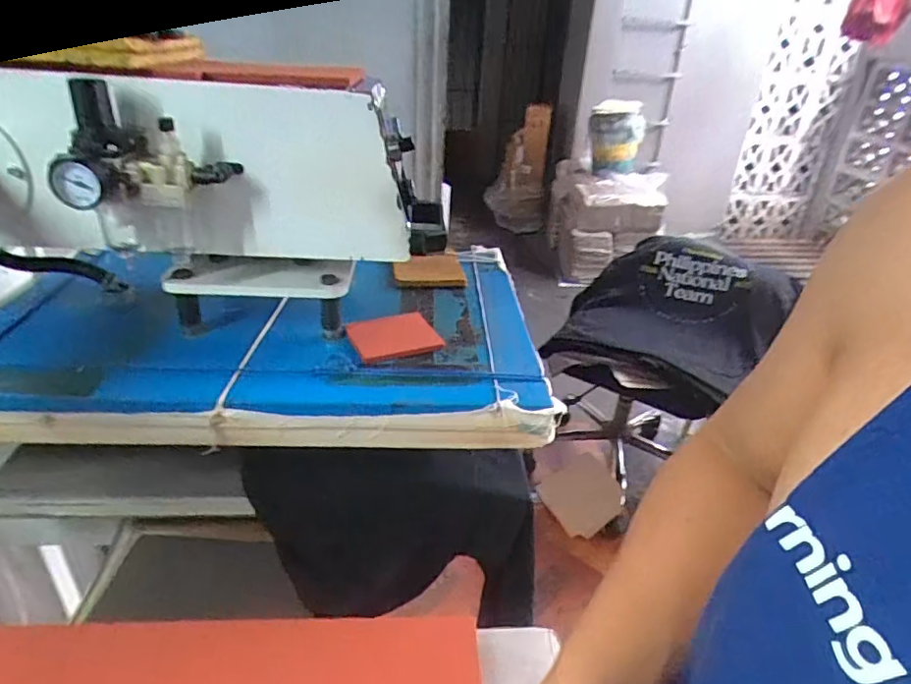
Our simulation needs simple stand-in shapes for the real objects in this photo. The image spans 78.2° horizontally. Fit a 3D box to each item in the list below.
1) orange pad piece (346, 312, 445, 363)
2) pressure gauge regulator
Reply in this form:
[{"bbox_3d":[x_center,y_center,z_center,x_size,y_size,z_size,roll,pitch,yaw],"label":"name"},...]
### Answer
[{"bbox_3d":[-0.066,-0.008,0.613,0.089,0.010,0.076,-9,32,-22],"label":"orange pad piece"},{"bbox_3d":[-0.259,-0.162,0.467,0.107,0.090,0.092,6,29,4],"label":"pressure gauge regulator"}]

